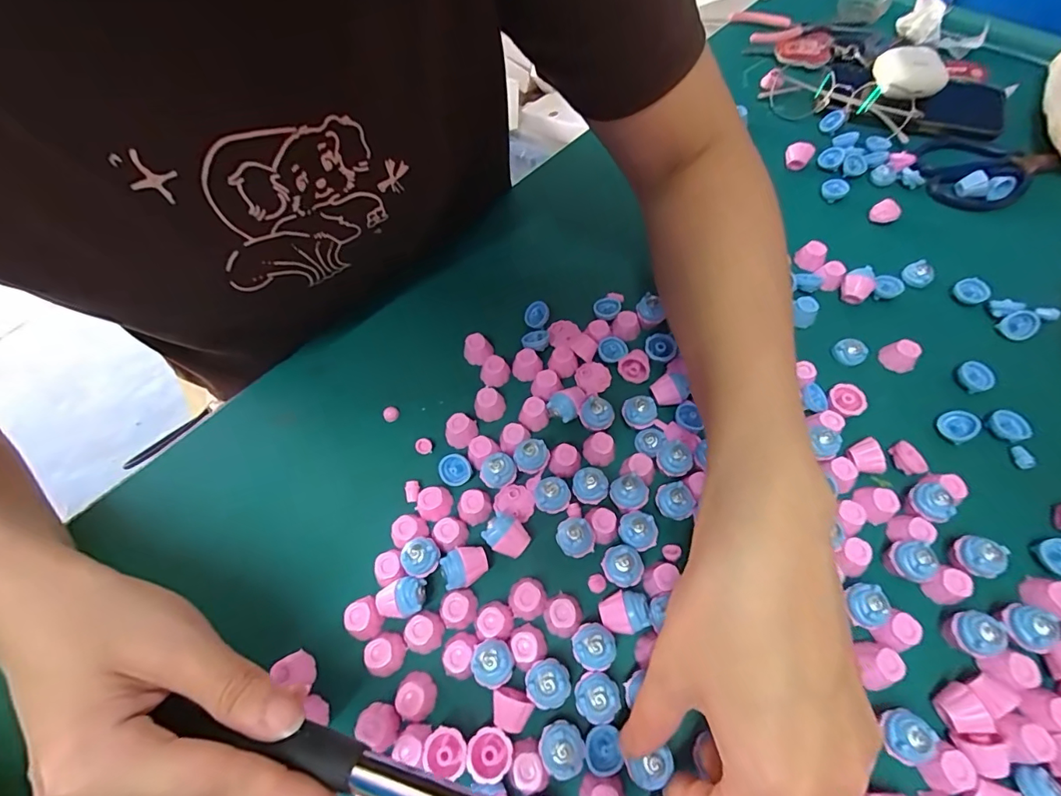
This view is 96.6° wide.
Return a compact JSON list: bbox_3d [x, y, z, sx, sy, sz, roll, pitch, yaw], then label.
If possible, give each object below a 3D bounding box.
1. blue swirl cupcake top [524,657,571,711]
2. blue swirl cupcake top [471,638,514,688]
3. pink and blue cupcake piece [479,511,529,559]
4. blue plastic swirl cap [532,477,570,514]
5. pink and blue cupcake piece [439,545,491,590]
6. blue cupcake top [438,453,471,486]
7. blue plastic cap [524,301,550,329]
[{"bbox_3d":[0.008,0.135,0.223,0.021,0.010,0.020,-1,61,2],"label":"blue swirl cupcake top"},{"bbox_3d":[-0.018,0.127,0.227,0.020,0.011,0.020,-1,61,2],"label":"blue swirl cupcake top"},{"bbox_3d":[-0.013,0.077,0.262,0.024,0.016,0.019,35,68,19],"label":"pink and blue cupcake piece"},{"bbox_3d":[0.012,0.056,0.268,0.019,0.021,0.016,-17,62,-6],"label":"blue plastic swirl cap"},{"bbox_3d":[-0.035,0.092,0.256,0.023,0.017,0.019,-14,62,-5],"label":"pink and blue cupcake piece"},{"bbox_3d":[-0.046,0.043,0.285,0.018,0.008,0.019,-1,61,2],"label":"blue cupcake top"},{"bbox_3d":[0.004,-0.059,0.335,0.018,0.004,0.019,-3,78,14],"label":"blue plastic cap"}]

